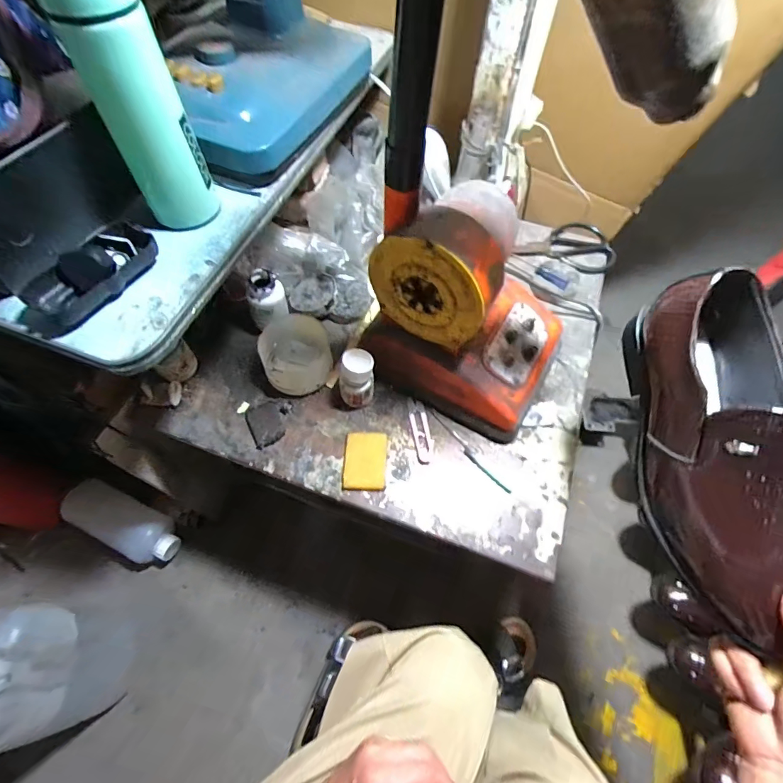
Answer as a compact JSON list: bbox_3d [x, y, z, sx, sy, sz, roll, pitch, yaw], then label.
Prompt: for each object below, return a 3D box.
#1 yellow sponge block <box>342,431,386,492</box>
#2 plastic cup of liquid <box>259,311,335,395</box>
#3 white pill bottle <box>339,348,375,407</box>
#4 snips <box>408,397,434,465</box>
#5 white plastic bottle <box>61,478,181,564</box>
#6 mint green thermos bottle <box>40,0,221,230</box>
[{"bbox_3d":[-0.032,0.085,0.499,0.051,0.008,0.072,3,61,0],"label":"yellow sponge block"},{"bbox_3d":[-0.126,-0.050,0.543,0.090,0.053,0.104,-25,65,-14],"label":"plastic cup of liquid"},{"bbox_3d":[-0.043,-0.014,0.514,0.042,0.087,0.045,-3,61,-3],"label":"white pill bottle"},{"bbox_3d":[0.038,0.050,0.527,0.024,0.004,0.090,-7,62,-5],"label":"snips"},{"bbox_3d":[-0.499,0.245,0.756,0.213,0.073,0.099,33,66,-6],"label":"white plastic bottle"},{"bbox_3d":[-0.210,-0.240,0.340,0.069,0.190,0.066,-25,65,-14],"label":"mint green thermos bottle"}]

